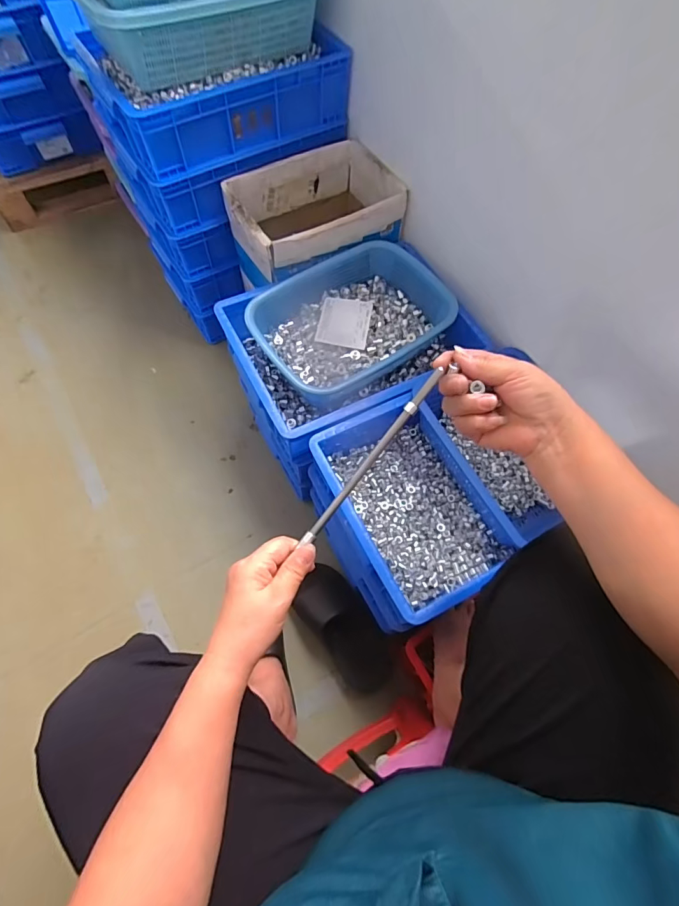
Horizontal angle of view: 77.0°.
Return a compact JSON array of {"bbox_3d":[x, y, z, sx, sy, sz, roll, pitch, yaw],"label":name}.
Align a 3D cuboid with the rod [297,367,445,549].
[{"bbox_3d":[0.026,0.008,0.390,0.010,0.012,0.191,40,98,15],"label":"rod"}]

